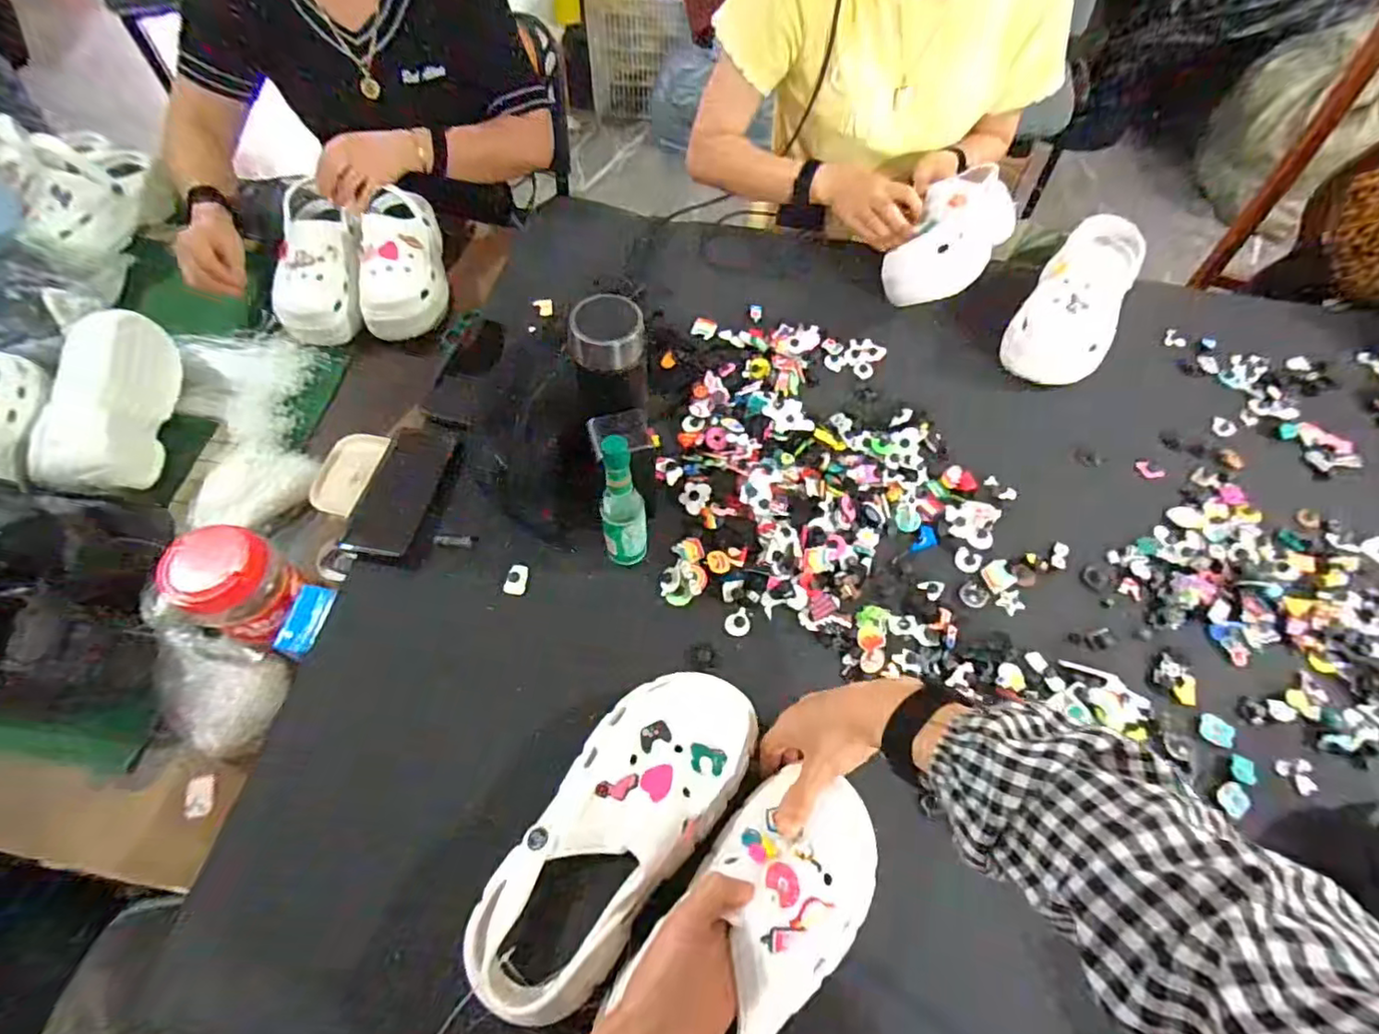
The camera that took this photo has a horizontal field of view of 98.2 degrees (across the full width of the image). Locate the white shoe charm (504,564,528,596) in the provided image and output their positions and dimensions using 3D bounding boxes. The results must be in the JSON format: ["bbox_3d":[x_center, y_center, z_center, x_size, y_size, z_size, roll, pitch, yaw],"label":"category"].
[{"bbox_3d":[-0.173,0.062,0.598,0.019,0.010,0.032,4,61,0],"label":"white shoe charm"}]

